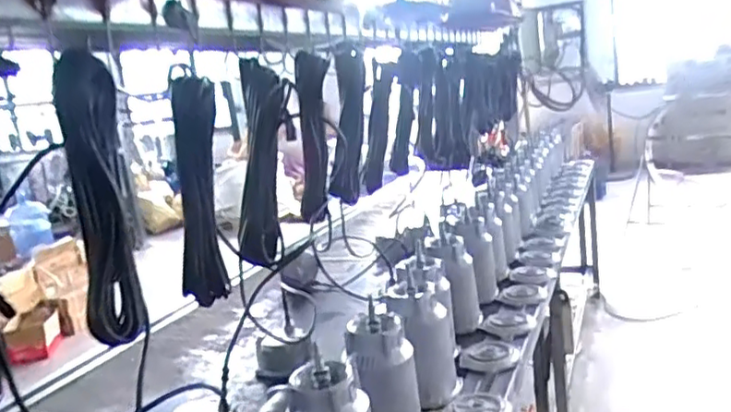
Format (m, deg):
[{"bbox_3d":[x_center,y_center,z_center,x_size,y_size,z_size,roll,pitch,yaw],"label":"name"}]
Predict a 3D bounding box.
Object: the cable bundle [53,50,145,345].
[{"bbox_3d":[-0.323,-0.005,0.780,0.071,0.338,0.037,-12,12,-23],"label":"cable bundle"}]

